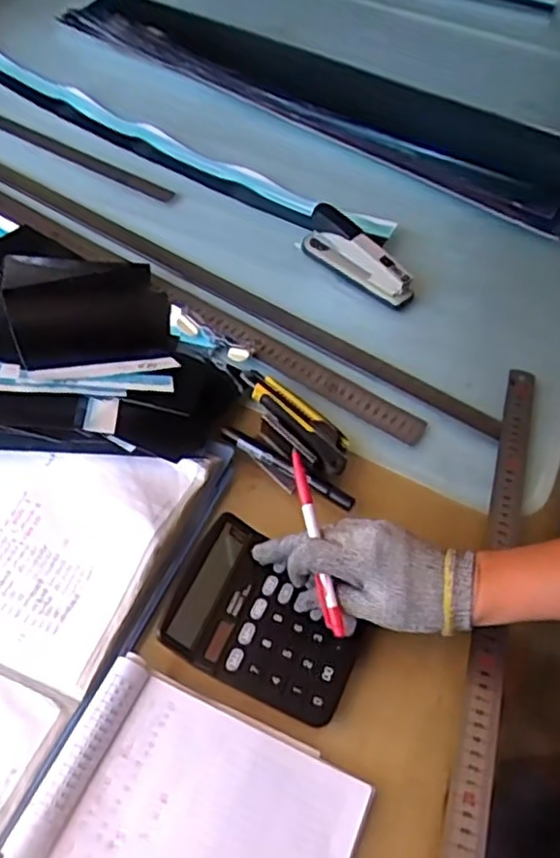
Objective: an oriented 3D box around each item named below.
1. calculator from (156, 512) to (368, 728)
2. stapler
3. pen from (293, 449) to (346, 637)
[{"bbox_3d":[-0.010,0.141,0.516,0.144,0.027,0.114,23,55,11],"label":"calculator"},{"bbox_3d":[0.091,-0.206,0.798,0.024,0.066,0.150,-37,64,-25],"label":"stapler"},{"bbox_3d":[0.028,0.085,0.510,0.011,0.014,0.140,-10,76,-12],"label":"pen"}]

